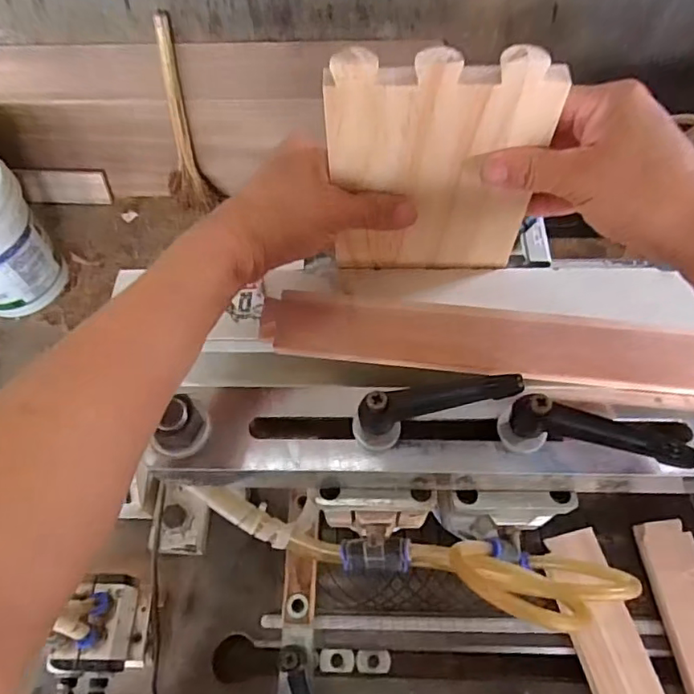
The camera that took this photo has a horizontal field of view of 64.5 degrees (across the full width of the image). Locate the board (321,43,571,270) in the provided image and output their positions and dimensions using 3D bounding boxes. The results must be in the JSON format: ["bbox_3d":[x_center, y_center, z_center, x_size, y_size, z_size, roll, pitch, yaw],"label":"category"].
[{"bbox_3d":[0.050,-0.099,0.324,0.117,0.150,0.015,-1,62,2],"label":"board"}]

